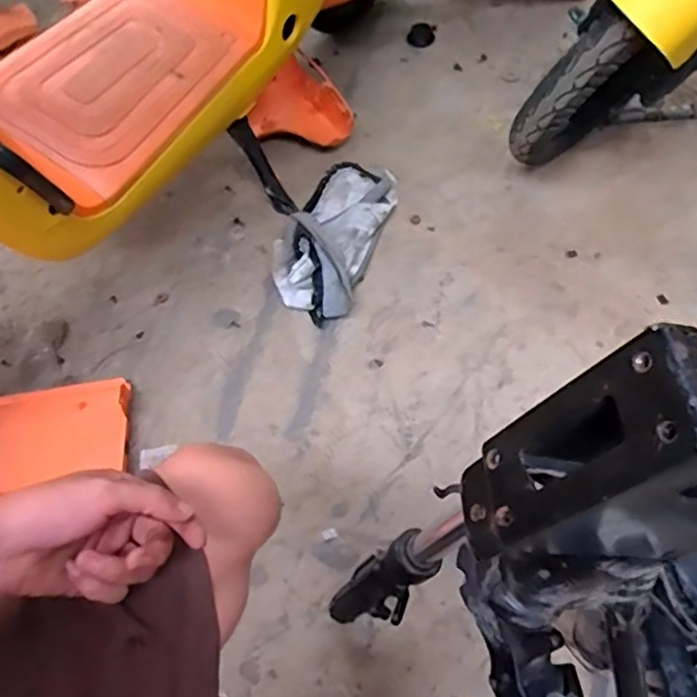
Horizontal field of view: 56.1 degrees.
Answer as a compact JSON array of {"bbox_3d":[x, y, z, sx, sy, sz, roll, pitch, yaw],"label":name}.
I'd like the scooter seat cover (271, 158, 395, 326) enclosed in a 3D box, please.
[{"bbox_3d":[-0.024,-0.189,1.020,0.139,0.066,0.317,14,59,13],"label":"scooter seat cover"}]

